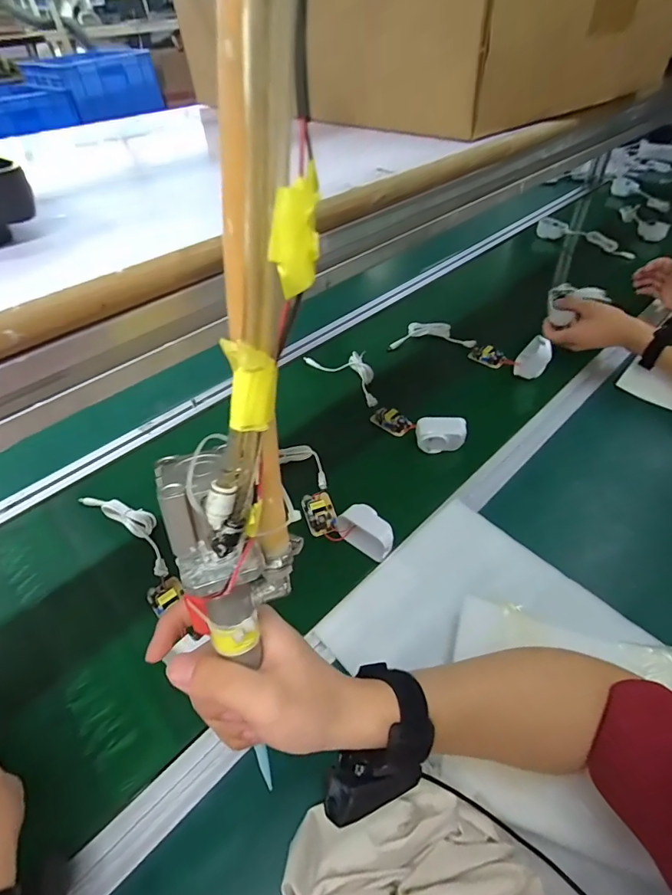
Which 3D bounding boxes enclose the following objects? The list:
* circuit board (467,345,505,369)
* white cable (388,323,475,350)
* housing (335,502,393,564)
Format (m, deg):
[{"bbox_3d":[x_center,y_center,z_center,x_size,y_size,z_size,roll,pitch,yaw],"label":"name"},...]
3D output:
[{"bbox_3d":[0.277,-0.168,0.792,0.065,0.035,0.020,27,52,29],"label":"circuit board"},{"bbox_3d":[0.188,-0.213,0.843,0.158,0.045,0.063,3,44,7],"label":"white cable"},{"bbox_3d":[0.038,0.100,0.520,0.035,0.042,0.074,-34,51,-28],"label":"housing"}]

